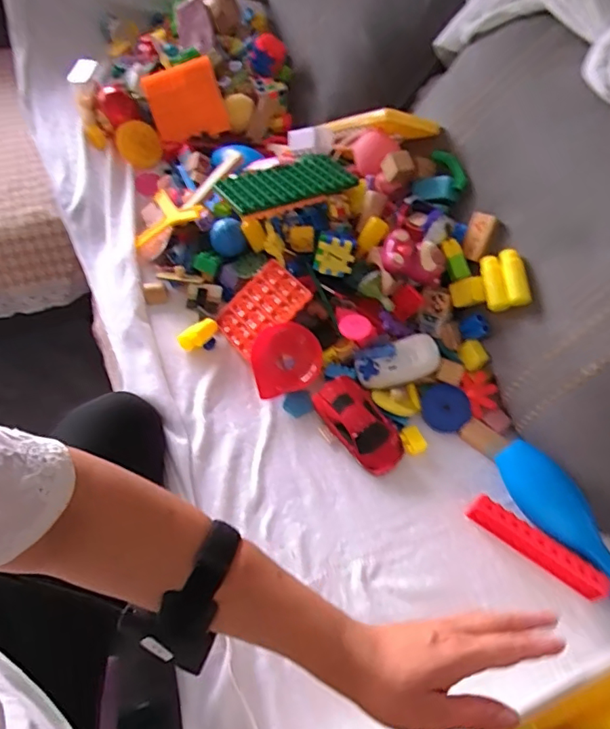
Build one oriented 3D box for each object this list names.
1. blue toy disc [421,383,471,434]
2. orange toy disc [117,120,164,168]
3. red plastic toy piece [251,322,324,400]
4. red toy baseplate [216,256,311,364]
[{"bbox_3d":[0.185,0.057,0.693,0.060,0.009,0.062,-3,77,12],"label":"blue toy disc"},{"bbox_3d":[-0.300,-0.398,0.949,0.072,0.015,0.090,-41,92,14],"label":"orange toy disc"},{"bbox_3d":[-0.024,-0.006,0.700,0.089,0.029,0.091,-16,78,4],"label":"red plastic toy piece"},{"bbox_3d":[-0.061,-0.078,0.738,0.123,0.006,0.092,-45,62,3],"label":"red toy baseplate"}]

